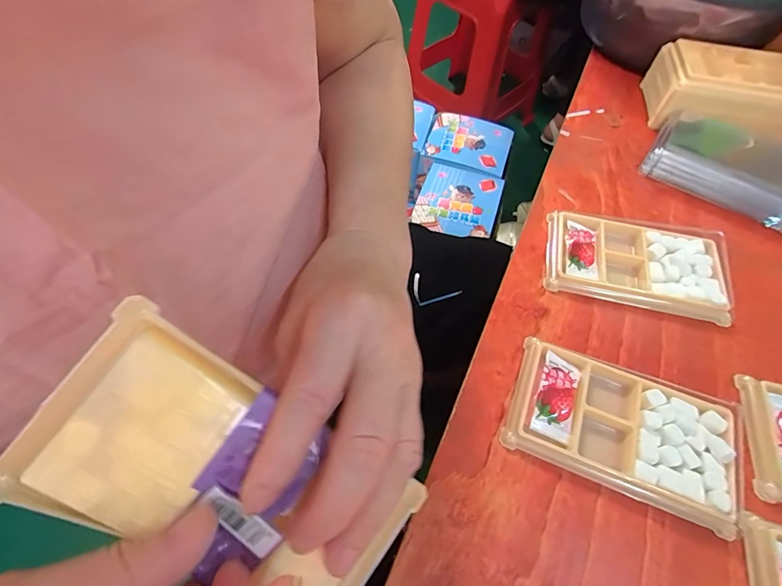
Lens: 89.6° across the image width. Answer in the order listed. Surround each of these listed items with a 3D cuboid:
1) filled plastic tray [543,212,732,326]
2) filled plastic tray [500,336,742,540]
[{"bbox_3d":[0.196,-0.028,0.317,0.130,0.023,0.077,12,60,6],"label":"filled plastic tray"},{"bbox_3d":[0.147,0.087,0.253,0.134,0.014,0.078,20,62,11],"label":"filled plastic tray"}]

